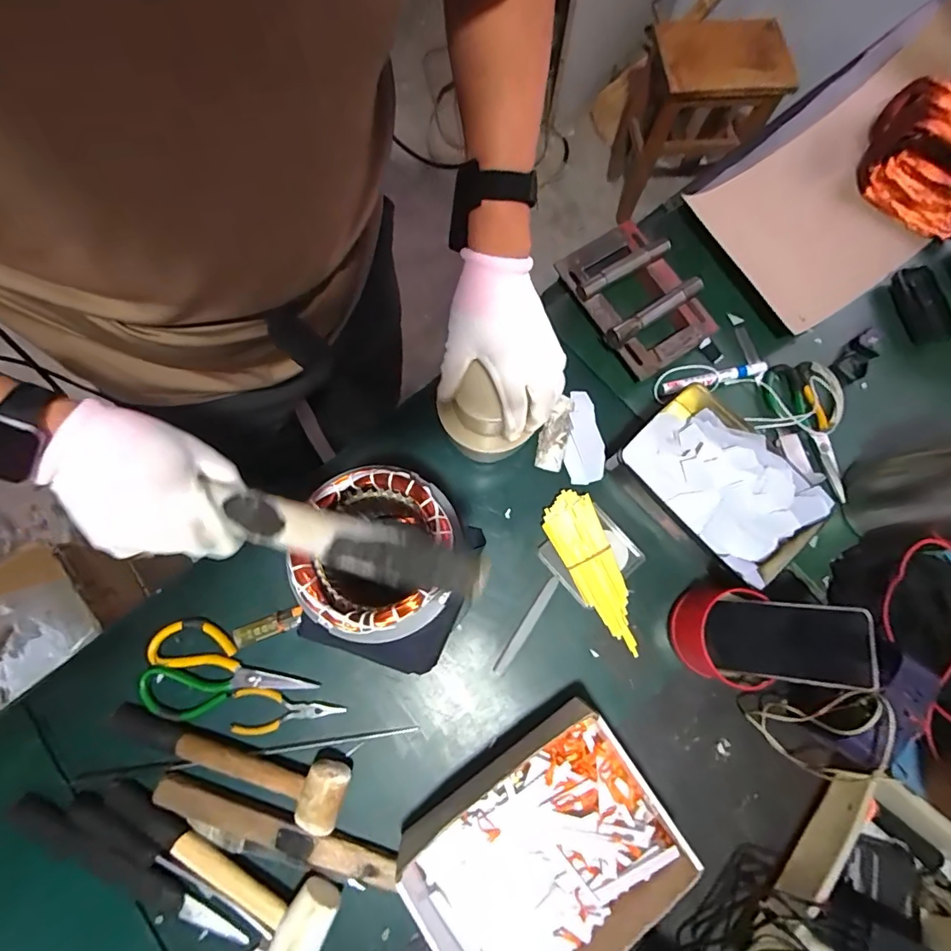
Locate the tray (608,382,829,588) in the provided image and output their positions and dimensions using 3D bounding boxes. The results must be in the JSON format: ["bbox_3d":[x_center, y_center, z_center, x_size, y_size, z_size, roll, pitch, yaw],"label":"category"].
[{"bbox_3d":[0.284,0.016,0.573,0.153,0.064,0.222,-40,80,-10],"label":"tray"}]

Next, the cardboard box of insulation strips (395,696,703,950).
[{"bbox_3d":[0.065,0.383,0.483,0.256,0.067,0.198,-34,79,-9],"label":"cardboard box of insulation strips"}]

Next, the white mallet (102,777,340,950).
[{"bbox_3d":[-0.258,0.381,0.484,0.265,0.042,0.082,36,78,7],"label":"white mallet"}]

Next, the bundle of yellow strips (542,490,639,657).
[{"bbox_3d":[0.142,0.112,0.569,0.060,0.027,0.192,-25,78,-7],"label":"bundle of yellow strips"}]

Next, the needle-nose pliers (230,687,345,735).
[{"bbox_3d":[-0.206,0.257,0.530,0.116,0.017,0.046,0,76,-1],"label":"needle-nose pliers"}]

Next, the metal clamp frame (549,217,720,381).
[{"bbox_3d":[0.207,-0.231,0.634,0.142,0.052,0.193,-34,79,-9],"label":"metal clamp frame"}]

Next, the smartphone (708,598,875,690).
[{"bbox_3d":[0.324,0.174,0.506,0.145,0.014,0.076,-7,74,38],"label":"smartphone"}]

